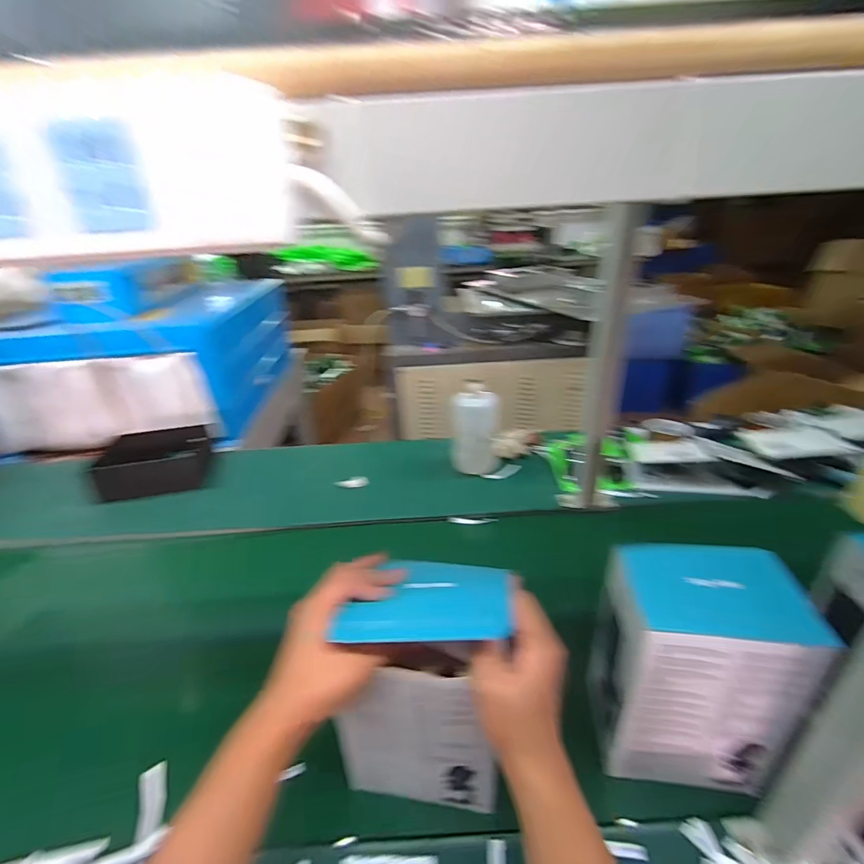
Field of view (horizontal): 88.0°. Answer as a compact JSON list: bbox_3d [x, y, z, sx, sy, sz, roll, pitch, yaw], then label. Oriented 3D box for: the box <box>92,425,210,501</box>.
[{"bbox_3d":[-0.666,0.069,1.103,0.241,0.101,0.182,-10,28,-13],"label":"box"}]

